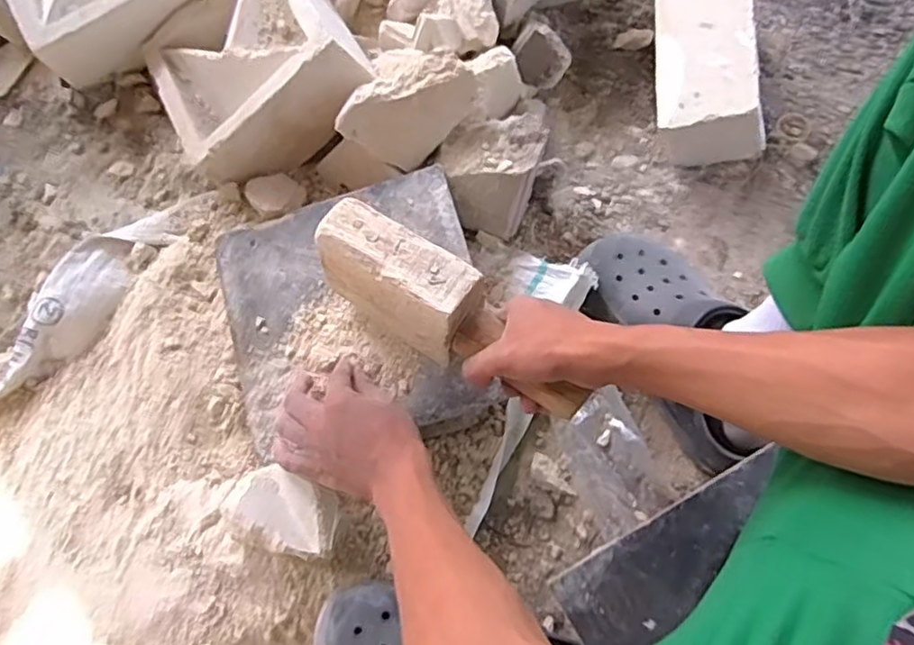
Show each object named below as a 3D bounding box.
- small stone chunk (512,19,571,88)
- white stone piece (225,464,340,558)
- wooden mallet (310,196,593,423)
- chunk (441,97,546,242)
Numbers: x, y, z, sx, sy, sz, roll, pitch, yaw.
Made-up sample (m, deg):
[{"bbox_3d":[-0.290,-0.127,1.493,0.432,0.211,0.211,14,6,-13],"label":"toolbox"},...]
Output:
[{"bbox_3d":[0.093,-0.305,0.755,0.069,0.057,0.025,37,36,-24],"label":"small stone chunk"},{"bbox_3d":[-0.146,0.160,0.562,0.094,0.021,0.054,24,75,5],"label":"white stone piece"},{"bbox_3d":[-0.006,-0.005,0.540,0.244,0.089,0.063,35,77,8],"label":"wooden mallet"},{"bbox_3d":[0.036,-0.160,0.708,0.096,0.084,0.121,16,75,4],"label":"chunk"}]

